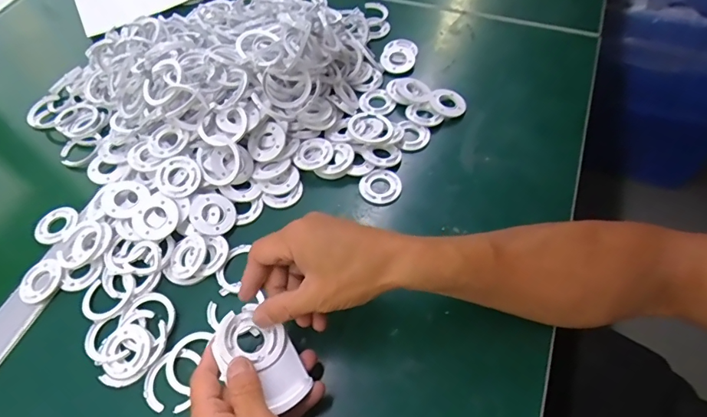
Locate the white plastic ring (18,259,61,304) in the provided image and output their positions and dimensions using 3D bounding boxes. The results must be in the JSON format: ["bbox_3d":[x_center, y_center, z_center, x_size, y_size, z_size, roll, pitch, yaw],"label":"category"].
[{"bbox_3d":[-0.302,0.070,0.423,0.042,0.009,0.038,-39,62,-20],"label":"white plastic ring"}]

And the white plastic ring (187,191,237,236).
[{"bbox_3d":[-0.143,0.007,0.445,0.044,0.008,0.044,7,67,-17],"label":"white plastic ring"}]

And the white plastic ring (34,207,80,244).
[{"bbox_3d":[-0.314,0.018,0.464,0.048,0.010,0.044,-2,56,3],"label":"white plastic ring"}]

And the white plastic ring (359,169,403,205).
[{"bbox_3d":[0.029,-0.025,0.468,0.042,0.005,0.042,-2,56,3],"label":"white plastic ring"}]

